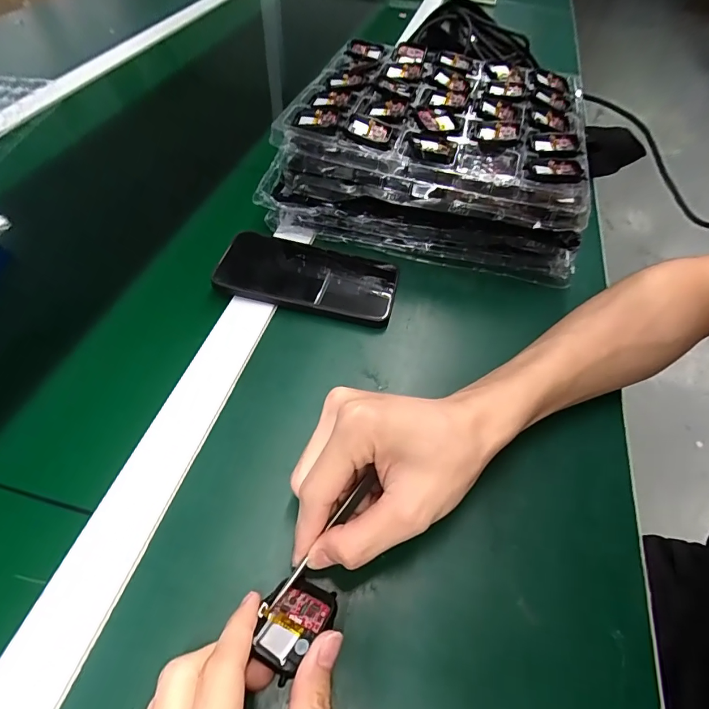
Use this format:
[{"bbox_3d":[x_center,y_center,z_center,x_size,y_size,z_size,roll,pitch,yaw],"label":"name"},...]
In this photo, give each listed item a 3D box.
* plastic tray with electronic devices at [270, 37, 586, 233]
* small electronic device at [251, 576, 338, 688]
[{"bbox_3d":[0.090,-0.251,0.440,0.276,0.034,0.244,15,53,8],"label":"plastic tray with electronic devices"},{"bbox_3d":[-0.034,0.145,0.227,0.036,0.010,0.045,12,35,29],"label":"small electronic device"}]

